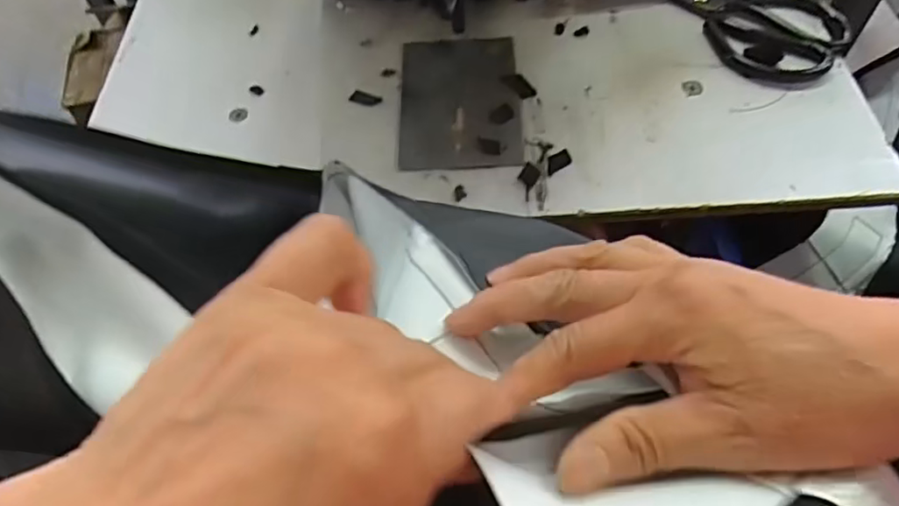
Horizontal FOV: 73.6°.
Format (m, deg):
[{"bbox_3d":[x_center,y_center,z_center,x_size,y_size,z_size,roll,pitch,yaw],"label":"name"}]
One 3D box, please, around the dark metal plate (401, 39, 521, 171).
[{"bbox_3d":[0.008,-0.123,0.477,0.092,0.004,0.140,-2,58,3],"label":"dark metal plate"}]

